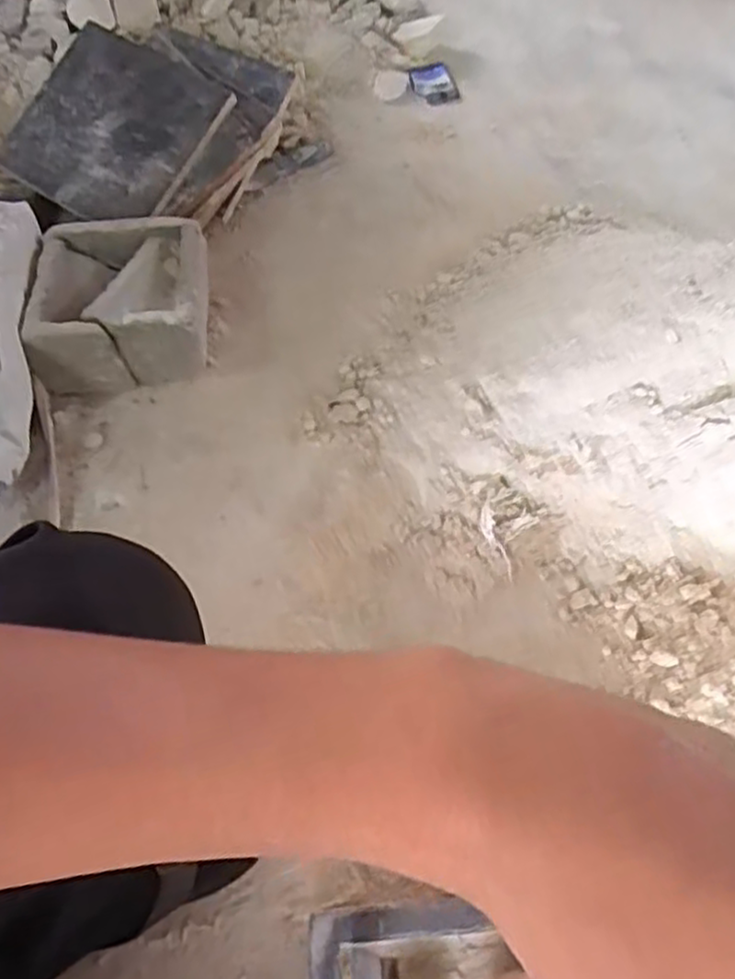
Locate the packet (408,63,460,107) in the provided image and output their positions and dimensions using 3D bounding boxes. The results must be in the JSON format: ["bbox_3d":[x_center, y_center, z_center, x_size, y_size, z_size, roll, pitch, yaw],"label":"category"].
[{"bbox_3d":[0.117,-0.721,1.286,0.077,0.020,0.098,-9,63,-12],"label":"packet"}]

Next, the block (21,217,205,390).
[{"bbox_3d":[-0.300,-0.231,0.910,0.205,0.106,0.197,-6,60,-6],"label":"block"}]

